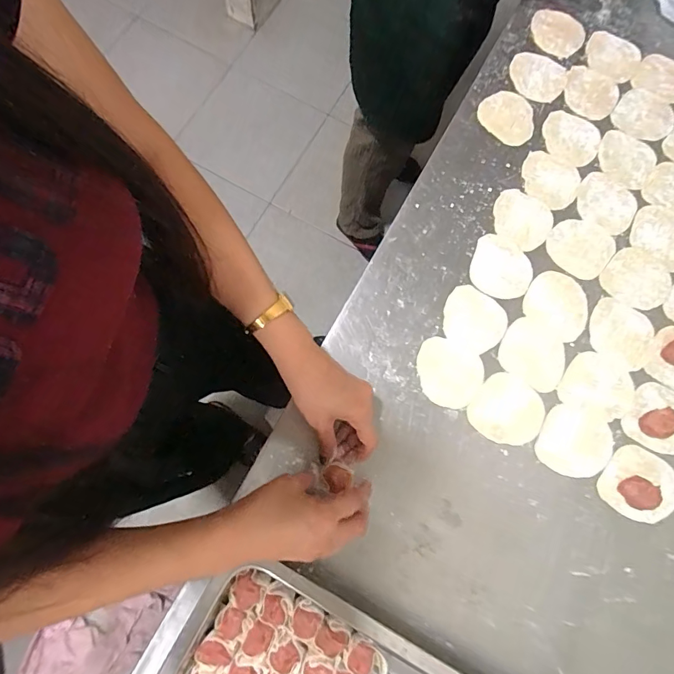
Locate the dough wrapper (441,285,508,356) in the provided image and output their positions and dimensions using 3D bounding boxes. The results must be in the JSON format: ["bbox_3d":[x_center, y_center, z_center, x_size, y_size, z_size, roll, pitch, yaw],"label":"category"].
[{"bbox_3d":[0.163,-0.020,0.510,0.075,0.007,0.071,27,76,3],"label":"dough wrapper"}]

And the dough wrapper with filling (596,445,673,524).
[{"bbox_3d":[0.336,0.164,0.467,0.080,0.017,0.076,1,77,-3],"label":"dough wrapper with filling"}]

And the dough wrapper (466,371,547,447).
[{"bbox_3d":[0.193,0.083,0.484,0.076,0.004,0.077,37,77,5],"label":"dough wrapper"}]

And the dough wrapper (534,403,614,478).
[{"bbox_3d":[0.268,0.118,0.483,0.081,0.007,0.077,1,77,-3],"label":"dough wrapper"}]

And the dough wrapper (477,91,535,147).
[{"bbox_3d":[0.234,-0.299,0.582,0.069,0.006,0.078,-44,83,-12],"label":"dough wrapper"}]

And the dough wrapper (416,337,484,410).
[{"bbox_3d":[0.127,0.042,0.489,0.077,0.004,0.072,1,77,-3],"label":"dough wrapper"}]

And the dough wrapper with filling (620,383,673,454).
[{"bbox_3d":[0.373,0.093,0.482,0.076,0.024,0.077,34,77,5],"label":"dough wrapper with filling"}]

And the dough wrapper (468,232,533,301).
[{"bbox_3d":[0.204,-0.086,0.531,0.075,0.006,0.076,22,76,2],"label":"dough wrapper"}]

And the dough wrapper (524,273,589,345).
[{"bbox_3d":[0.272,-0.041,0.525,0.078,0.006,0.074,1,77,-3],"label":"dough wrapper"}]

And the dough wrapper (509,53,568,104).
[{"bbox_3d":[0.278,-0.362,0.598,0.078,0.009,0.069,28,76,3],"label":"dough wrapper"}]

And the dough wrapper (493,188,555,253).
[{"bbox_3d":[0.235,-0.150,0.543,0.076,0.004,0.070,32,77,4],"label":"dough wrapper"}]

